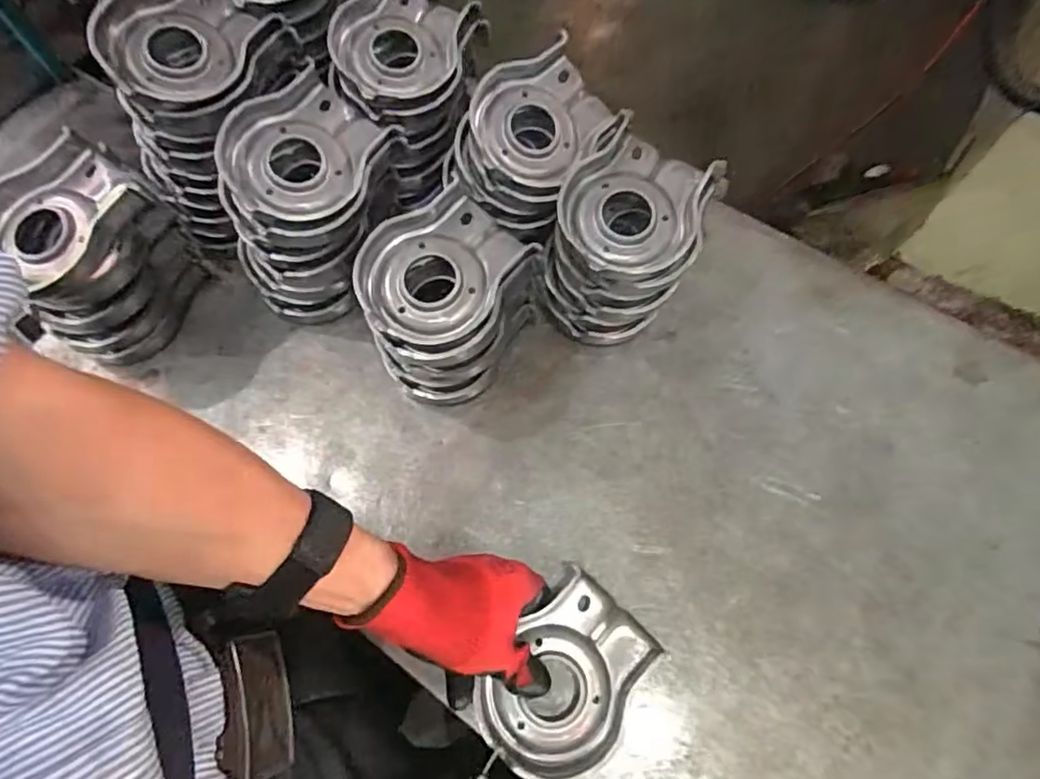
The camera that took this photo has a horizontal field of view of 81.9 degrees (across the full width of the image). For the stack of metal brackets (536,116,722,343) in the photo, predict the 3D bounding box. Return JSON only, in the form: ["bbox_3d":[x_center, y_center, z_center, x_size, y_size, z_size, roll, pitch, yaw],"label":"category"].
[{"bbox_3d":[0.087,-0.120,0.504,0.116,0.117,0.137,23,68,12],"label":"stack of metal brackets"}]

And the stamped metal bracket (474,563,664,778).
[{"bbox_3d":[0.033,0.199,0.409,0.088,0.034,0.124,38,72,17],"label":"stamped metal bracket"}]

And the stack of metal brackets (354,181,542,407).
[{"bbox_3d":[-0.056,-0.067,0.486,0.113,0.121,0.134,24,69,12],"label":"stack of metal brackets"}]

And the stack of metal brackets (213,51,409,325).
[{"bbox_3d":[-0.168,-0.154,0.514,0.117,0.155,0.150,18,67,10],"label":"stack of metal brackets"}]

